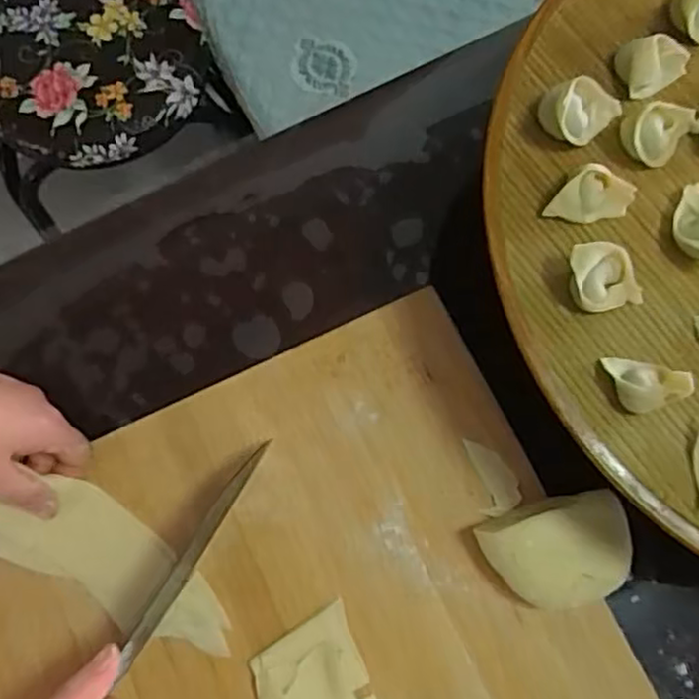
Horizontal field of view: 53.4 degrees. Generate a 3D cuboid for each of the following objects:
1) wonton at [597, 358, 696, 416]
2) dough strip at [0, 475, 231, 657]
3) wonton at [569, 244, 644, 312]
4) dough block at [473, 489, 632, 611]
[{"bbox_3d":[0.157,0.015,0.364,0.032,0.022,0.032,-15,78,-4],"label":"wonton"},{"bbox_3d":[-0.160,0.129,0.440,0.190,0.017,0.065,27,79,-3],"label":"dough strip"},{"bbox_3d":[0.139,-0.040,0.377,0.037,0.021,0.034,-11,78,-3],"label":"wonton"},{"bbox_3d":[0.131,0.127,0.434,0.090,0.039,0.061,-16,78,-4],"label":"dough block"}]

